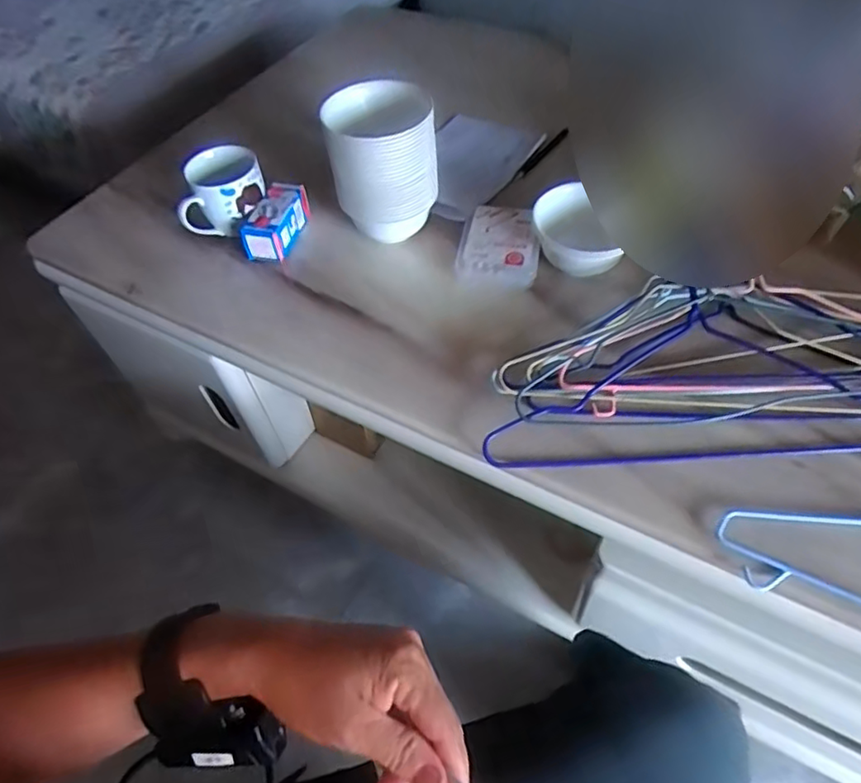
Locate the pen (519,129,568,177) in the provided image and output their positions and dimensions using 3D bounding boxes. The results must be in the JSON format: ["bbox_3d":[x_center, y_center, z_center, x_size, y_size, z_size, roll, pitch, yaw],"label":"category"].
[{"bbox_3d":[0.146,-0.310,0.774,0.014,0.015,0.109,30,62,23],"label":"pen"}]

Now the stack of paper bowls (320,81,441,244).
[{"bbox_3d":[-0.052,-0.241,0.663,0.109,0.166,0.102,-15,54,-7],"label":"stack of paper bowls"}]

